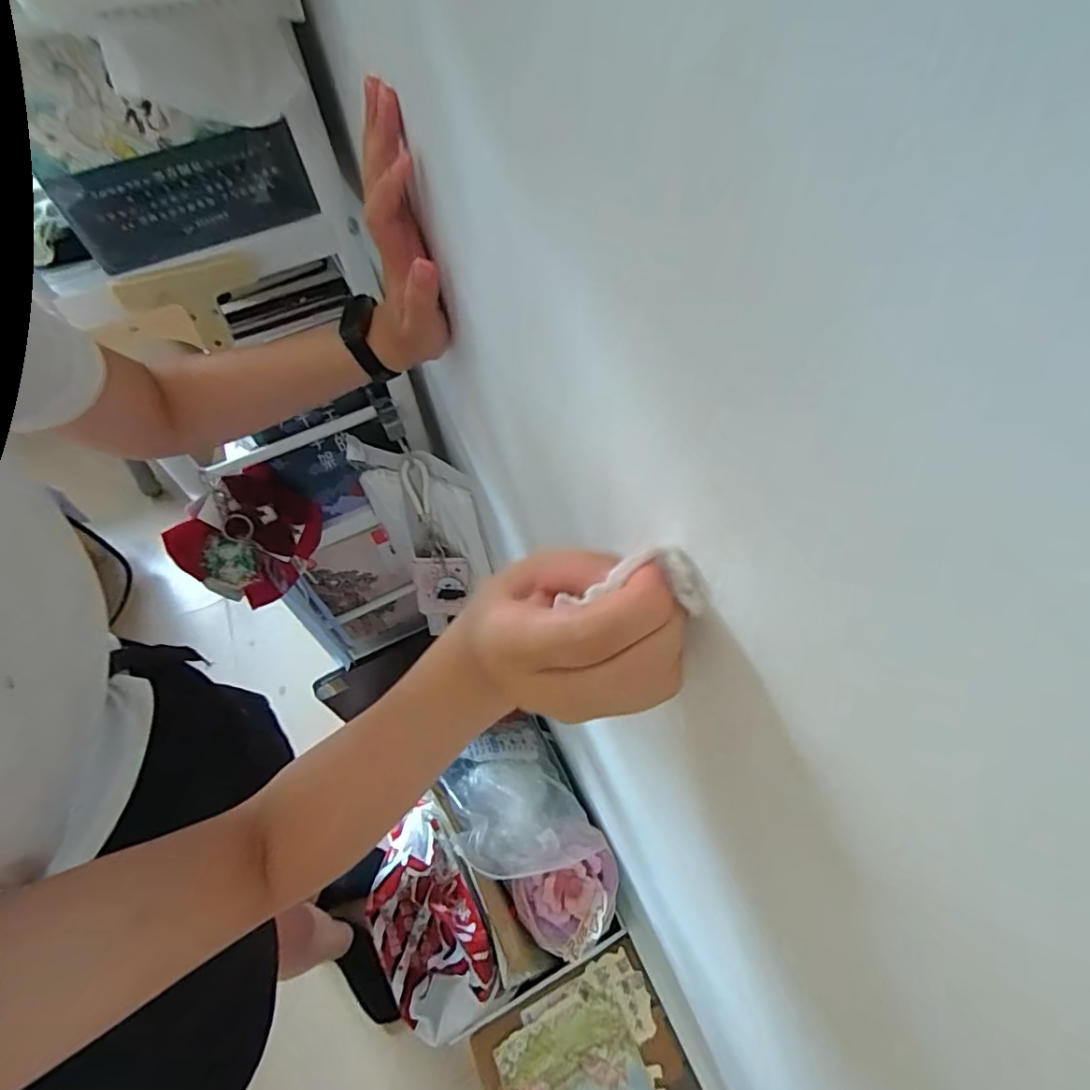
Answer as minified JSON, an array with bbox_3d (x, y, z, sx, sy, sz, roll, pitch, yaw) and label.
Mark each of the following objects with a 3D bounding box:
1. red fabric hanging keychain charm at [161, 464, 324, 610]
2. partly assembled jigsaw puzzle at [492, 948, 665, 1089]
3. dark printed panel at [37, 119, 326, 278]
[{"bbox_3d":[-0.321,-0.008,0.627,0.062,0.141,0.146,3,46,41],"label":"red fabric hanging keychain charm"},{"bbox_3d":[0.055,0.781,0.854,0.244,0.012,0.184,-20,55,-9],"label":"partly assembled jigsaw puzzle"},{"bbox_3d":[-0.263,-0.258,0.419,0.166,0.067,0.015,-22,55,-10],"label":"dark printed panel"}]

